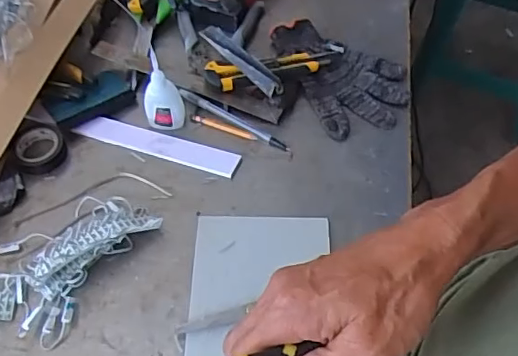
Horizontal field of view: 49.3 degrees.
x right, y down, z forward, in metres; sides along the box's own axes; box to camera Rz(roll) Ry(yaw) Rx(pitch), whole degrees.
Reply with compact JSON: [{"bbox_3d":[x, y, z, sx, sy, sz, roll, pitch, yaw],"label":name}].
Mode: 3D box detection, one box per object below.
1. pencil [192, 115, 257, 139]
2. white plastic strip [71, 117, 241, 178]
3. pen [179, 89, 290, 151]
[{"bbox_3d":[-0.042,-0.060,0.670,0.082,0.004,0.010,20,59,13],"label":"pencil"},{"bbox_3d":[-0.117,-0.040,0.654,0.192,0.011,0.028,15,58,10],"label":"white plastic strip"},{"bbox_3d":[-0.030,-0.071,0.670,0.150,0.013,0.013,27,61,17],"label":"pen"}]

